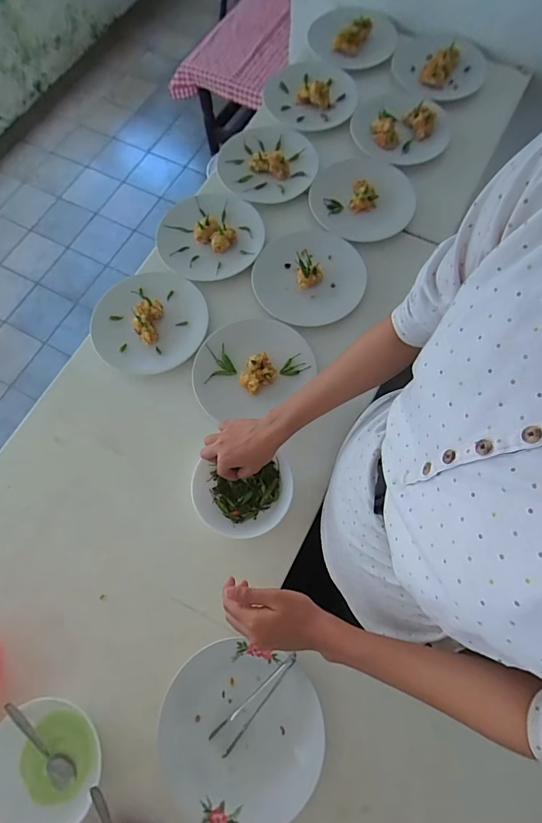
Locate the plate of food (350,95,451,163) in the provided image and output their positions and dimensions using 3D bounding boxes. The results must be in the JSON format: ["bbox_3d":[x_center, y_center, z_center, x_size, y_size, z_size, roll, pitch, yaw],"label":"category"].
[{"bbox_3d":[0.264,-0.604,0.868,0.188,0.042,0.215,-12,71,-5],"label":"plate of food"}]

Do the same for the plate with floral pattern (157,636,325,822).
[{"bbox_3d":[-0.040,0.402,0.519,0.196,0.036,0.192,0,70,-1],"label":"plate with floral pattern"}]

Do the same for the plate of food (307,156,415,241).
[{"bbox_3d":[0.178,-0.415,0.812,0.199,0.027,0.187,0,70,-1],"label":"plate of food"}]

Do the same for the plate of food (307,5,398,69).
[{"bbox_3d":[0.190,-0.882,0.968,0.200,0.030,0.218,0,70,-1],"label":"plate of food"}]

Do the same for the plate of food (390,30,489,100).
[{"bbox_3d":[0.376,-0.793,0.938,0.207,0.035,0.224,0,70,-1],"label":"plate of food"}]

